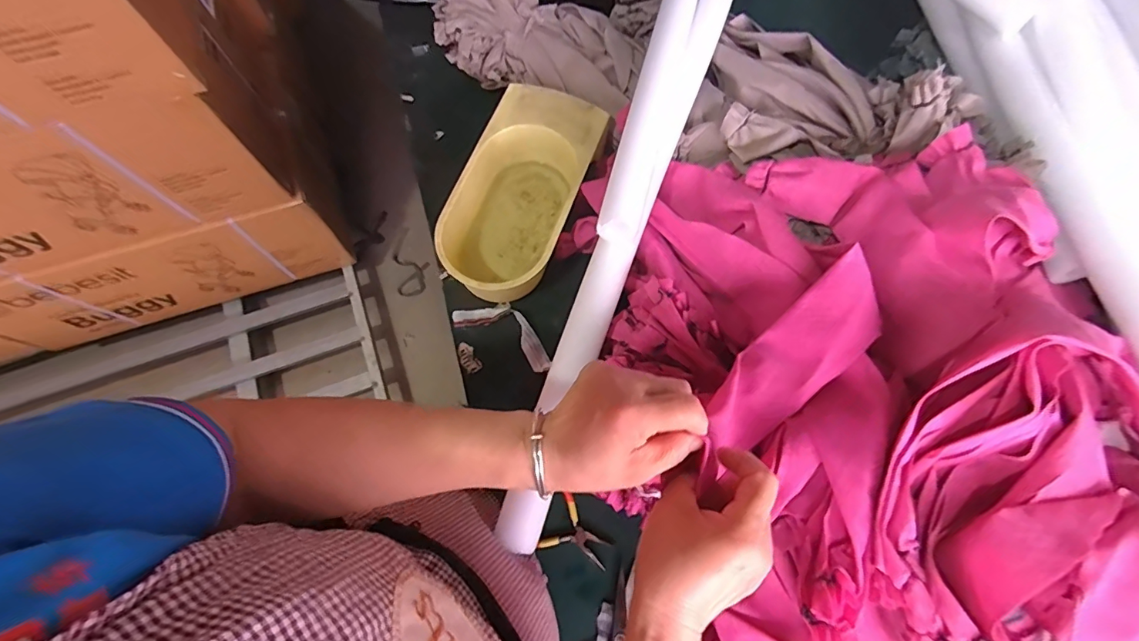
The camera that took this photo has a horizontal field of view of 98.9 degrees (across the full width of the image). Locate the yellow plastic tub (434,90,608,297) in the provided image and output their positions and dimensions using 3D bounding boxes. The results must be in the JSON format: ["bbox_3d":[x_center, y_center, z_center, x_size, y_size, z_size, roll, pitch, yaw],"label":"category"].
[{"bbox_3d":[-0.067,-0.162,0.661,0.148,0.095,0.293,22,73,6],"label":"yellow plastic tub"}]

